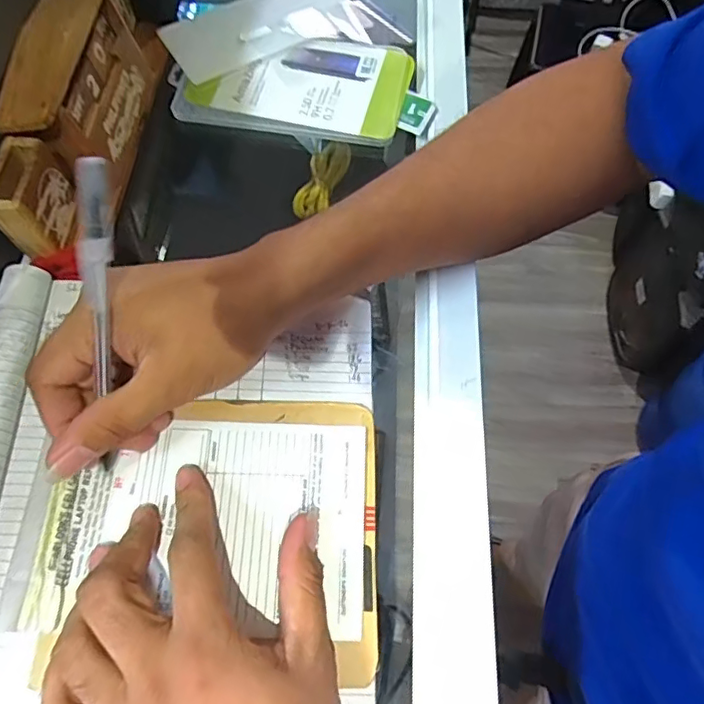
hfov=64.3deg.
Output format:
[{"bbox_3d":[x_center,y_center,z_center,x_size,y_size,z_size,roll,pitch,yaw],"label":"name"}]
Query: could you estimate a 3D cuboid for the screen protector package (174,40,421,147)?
[{"bbox_3d":[-0.045,-0.205,0.427,0.172,0.011,0.091,8,65,4],"label":"screen protector package"}]

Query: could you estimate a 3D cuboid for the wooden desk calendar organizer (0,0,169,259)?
[{"bbox_3d":[-0.176,-0.170,0.367,0.045,0.080,0.231,5,65,2],"label":"wooden desk calendar organizer"}]

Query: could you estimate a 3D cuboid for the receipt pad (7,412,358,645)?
[{"bbox_3d":[-0.071,0.083,0.282,0.154,0.015,0.103,2,64,1],"label":"receipt pad"}]

